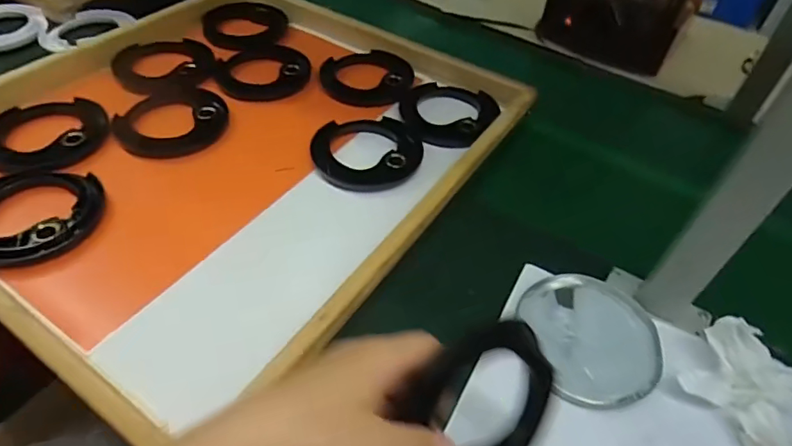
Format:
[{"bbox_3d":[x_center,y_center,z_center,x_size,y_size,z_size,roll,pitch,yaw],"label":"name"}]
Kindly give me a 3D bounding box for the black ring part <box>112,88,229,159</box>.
[{"bbox_3d":[-0.277,-0.127,0.623,0.129,0.013,0.127,3,46,-3],"label":"black ring part"}]

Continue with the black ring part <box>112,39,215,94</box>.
[{"bbox_3d":[-0.320,-0.220,0.695,0.127,0.010,0.122,-13,49,-17],"label":"black ring part"}]

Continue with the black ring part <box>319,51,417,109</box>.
[{"bbox_3d":[-0.039,-0.207,0.707,0.127,0.007,0.132,-12,49,-17],"label":"black ring part"}]

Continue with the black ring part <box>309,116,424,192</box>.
[{"bbox_3d":[-0.034,-0.085,0.602,0.128,0.015,0.124,-9,48,-15],"label":"black ring part"}]

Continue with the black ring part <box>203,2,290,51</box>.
[{"bbox_3d":[-0.234,-0.310,0.782,0.126,0.008,0.139,-10,48,-15],"label":"black ring part"}]

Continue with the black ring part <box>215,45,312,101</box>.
[{"bbox_3d":[-0.183,-0.215,0.703,0.127,0.007,0.130,3,46,-3],"label":"black ring part"}]

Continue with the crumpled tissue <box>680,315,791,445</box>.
[{"bbox_3d":[0.303,0.140,0.418,0.101,0.025,0.118,35,52,25],"label":"crumpled tissue"}]

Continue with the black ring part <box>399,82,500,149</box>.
[{"bbox_3d":[0.065,-0.146,0.655,0.124,0.014,0.132,3,46,-3],"label":"black ring part"}]

